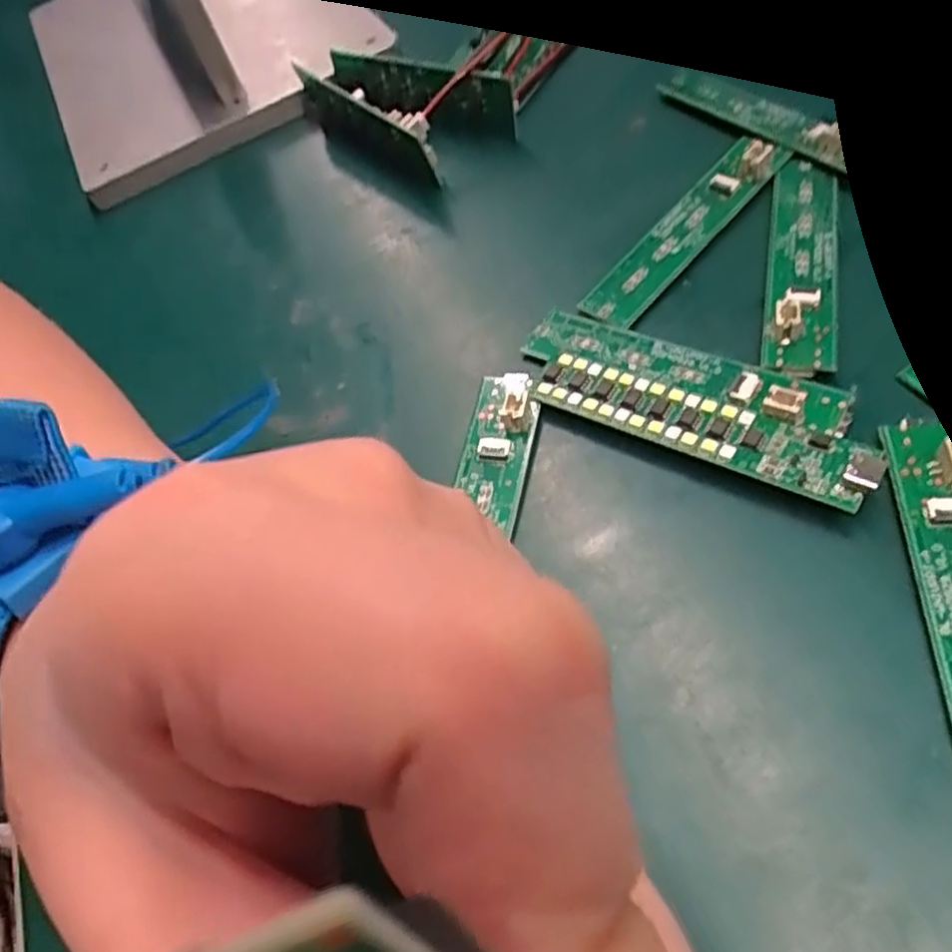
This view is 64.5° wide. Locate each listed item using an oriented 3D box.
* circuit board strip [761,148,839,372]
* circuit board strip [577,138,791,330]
[{"bbox_3d":[0.090,-0.060,0.206,0.018,0.007,0.082,7,59,17],"label":"circuit board strip"},{"bbox_3d":[0.062,-0.073,0.222,0.017,0.004,0.082,37,74,26],"label":"circuit board strip"}]

